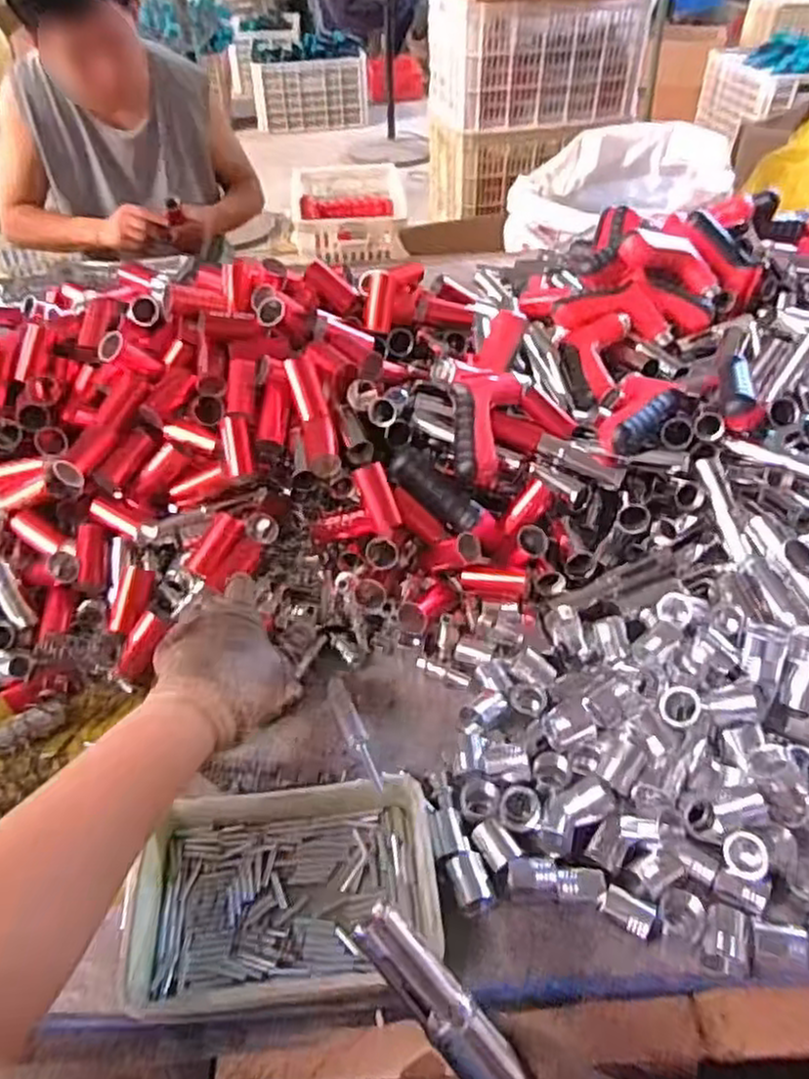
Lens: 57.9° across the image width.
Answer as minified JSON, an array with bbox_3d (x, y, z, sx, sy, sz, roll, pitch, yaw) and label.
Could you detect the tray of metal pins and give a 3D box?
[{"bbox_3d":[-0.081,0.241,0.513,0.201,0.037,0.145,-6,44,-4],"label":"tray of metal pins"}]

